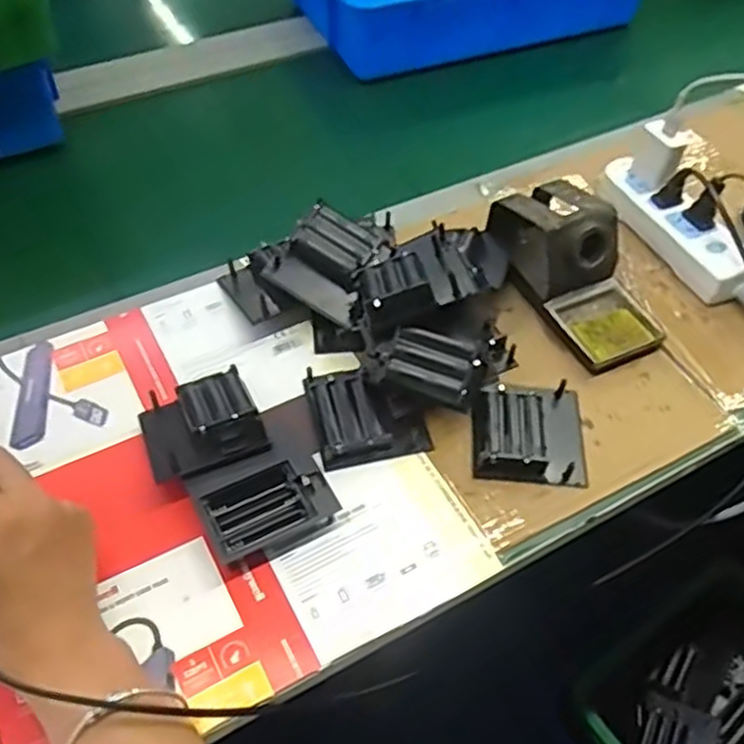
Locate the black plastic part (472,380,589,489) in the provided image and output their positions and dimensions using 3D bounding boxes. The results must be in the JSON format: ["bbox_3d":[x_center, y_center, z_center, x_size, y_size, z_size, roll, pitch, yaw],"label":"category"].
[{"bbox_3d":[0.111,0.039,0.507,0.079,0.022,0.078,4,51,1],"label":"black plastic part"}]

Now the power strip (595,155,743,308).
[{"bbox_3d":[0.262,-0.129,0.633,0.047,0.031,0.172,-21,55,-18],"label":"power strip"}]

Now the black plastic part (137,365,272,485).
[{"bbox_3d":[-0.117,0.034,0.489,0.075,0.034,0.079,-18,54,-15],"label":"black plastic part"}]

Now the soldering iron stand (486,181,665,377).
[{"bbox_3d":[0.161,-0.085,0.571,0.083,0.076,0.161,-20,54,-17],"label":"soldering iron stand"}]

